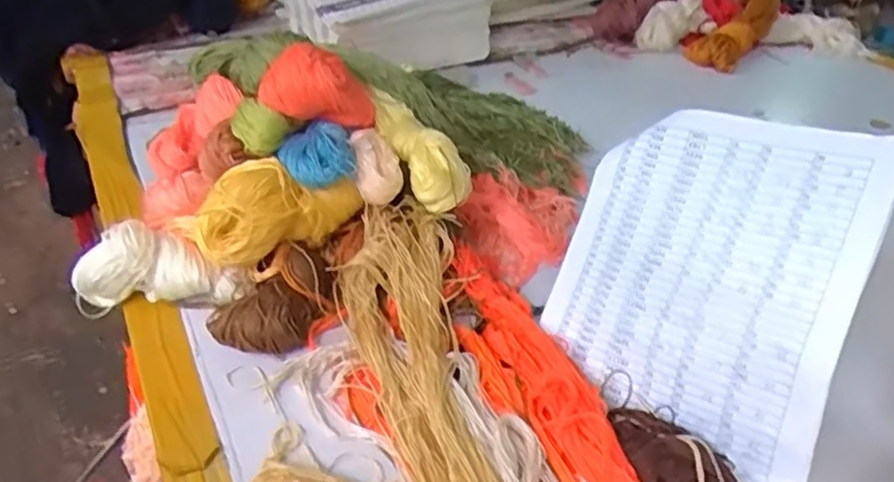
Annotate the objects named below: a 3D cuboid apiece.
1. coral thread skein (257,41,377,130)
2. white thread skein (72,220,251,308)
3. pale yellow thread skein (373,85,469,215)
[{"bbox_3d":[-0.106,-0.123,0.578,0.091,0.076,0.048,-2,36,-8],"label":"coral thread skein"},{"bbox_3d":[-0.230,0.019,0.567,0.130,0.056,0.049,1,36,-4],"label":"white thread skein"},{"bbox_3d":[-0.024,-0.085,0.607,0.055,0.029,0.134,-16,55,-26],"label":"pale yellow thread skein"}]

